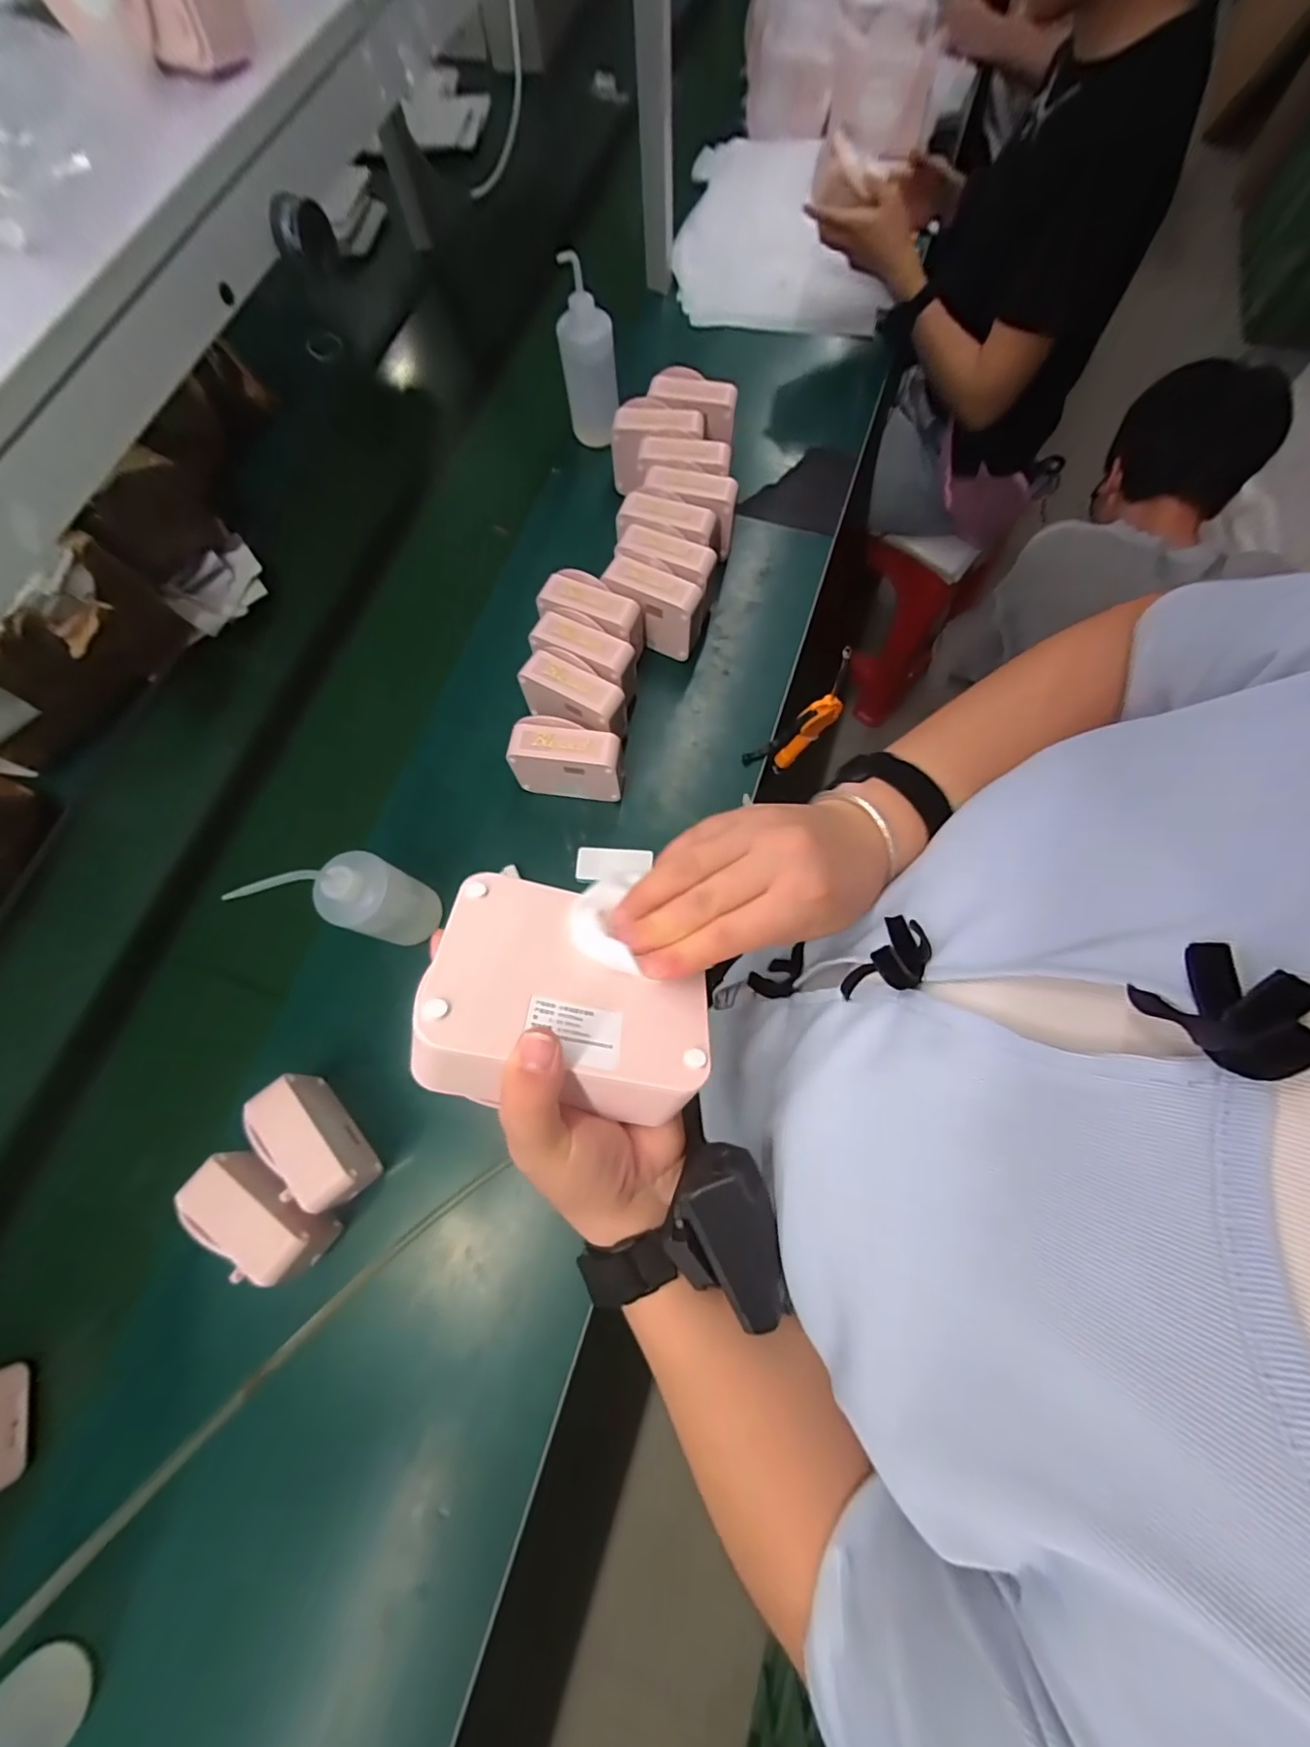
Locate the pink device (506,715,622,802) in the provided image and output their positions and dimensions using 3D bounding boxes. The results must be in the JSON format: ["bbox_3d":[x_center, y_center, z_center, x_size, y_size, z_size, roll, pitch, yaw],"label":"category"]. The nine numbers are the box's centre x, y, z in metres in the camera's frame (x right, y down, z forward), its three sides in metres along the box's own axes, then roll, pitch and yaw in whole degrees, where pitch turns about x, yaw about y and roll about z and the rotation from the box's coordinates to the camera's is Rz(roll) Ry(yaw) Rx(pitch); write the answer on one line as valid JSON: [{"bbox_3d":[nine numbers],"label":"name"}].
[{"bbox_3d":[-0.104,-0.138,0.681,0.129,0.097,0.060,7,74,4],"label":"pink device"}]

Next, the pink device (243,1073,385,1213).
[{"bbox_3d":[-0.332,0.267,0.561,0.059,0.101,0.133,-41,76,-9],"label":"pink device"}]

